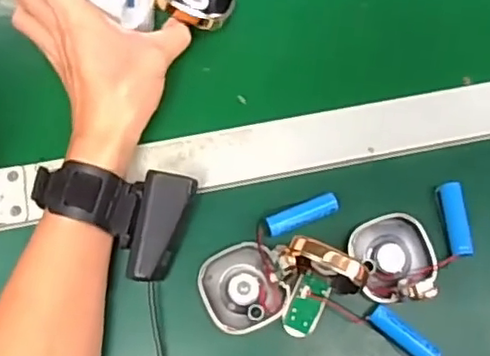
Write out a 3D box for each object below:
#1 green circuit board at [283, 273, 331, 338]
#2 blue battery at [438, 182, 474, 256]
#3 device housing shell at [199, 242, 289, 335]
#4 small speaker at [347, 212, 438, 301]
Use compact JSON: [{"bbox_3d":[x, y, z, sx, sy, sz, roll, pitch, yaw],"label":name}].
[{"bbox_3d":[0.040,0.083,0.406,0.020,0.009,0.040,28,70,2],"label":"green circuit board"},{"bbox_3d":[0.143,0.029,0.427,0.014,0.015,0.050,-4,72,-9],"label":"blue battery"},{"bbox_3d":[-0.002,0.070,0.405,0.049,0.016,0.054,-26,76,-15],"label":"device housing shell"},{"bbox_3d":[0.099,0.054,0.414,0.051,0.023,0.057,-17,74,-13],"label":"small speaker"}]

